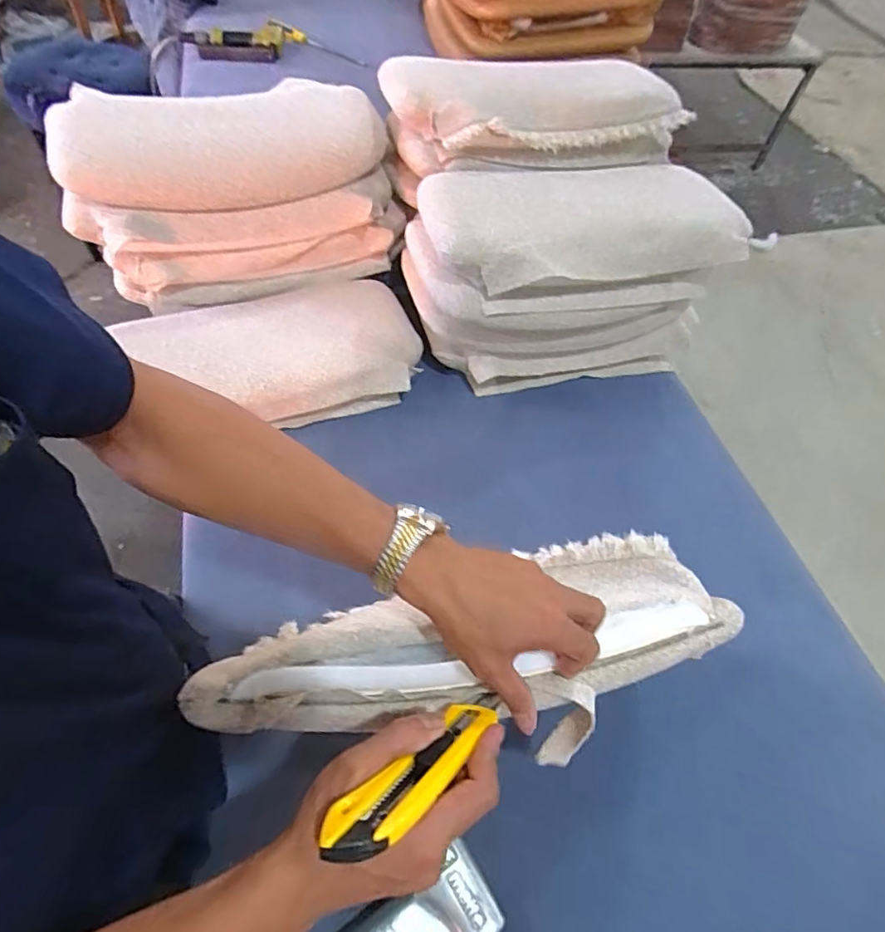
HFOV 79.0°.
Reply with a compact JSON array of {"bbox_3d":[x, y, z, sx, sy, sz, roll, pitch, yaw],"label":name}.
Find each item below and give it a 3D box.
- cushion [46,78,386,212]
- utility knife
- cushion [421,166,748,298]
[{"bbox_3d":[-0.316,-0.477,0.791,0.455,0.069,0.284,-6,56,-10],"label":"cushion"},{"bbox_3d":[-0.012,0.177,0.312,0.030,0.019,0.136,43,31,23],"label":"utility knife"},{"bbox_3d":[0.183,-0.335,0.734,0.416,0.058,0.231,-10,57,-13],"label":"cushion"}]

